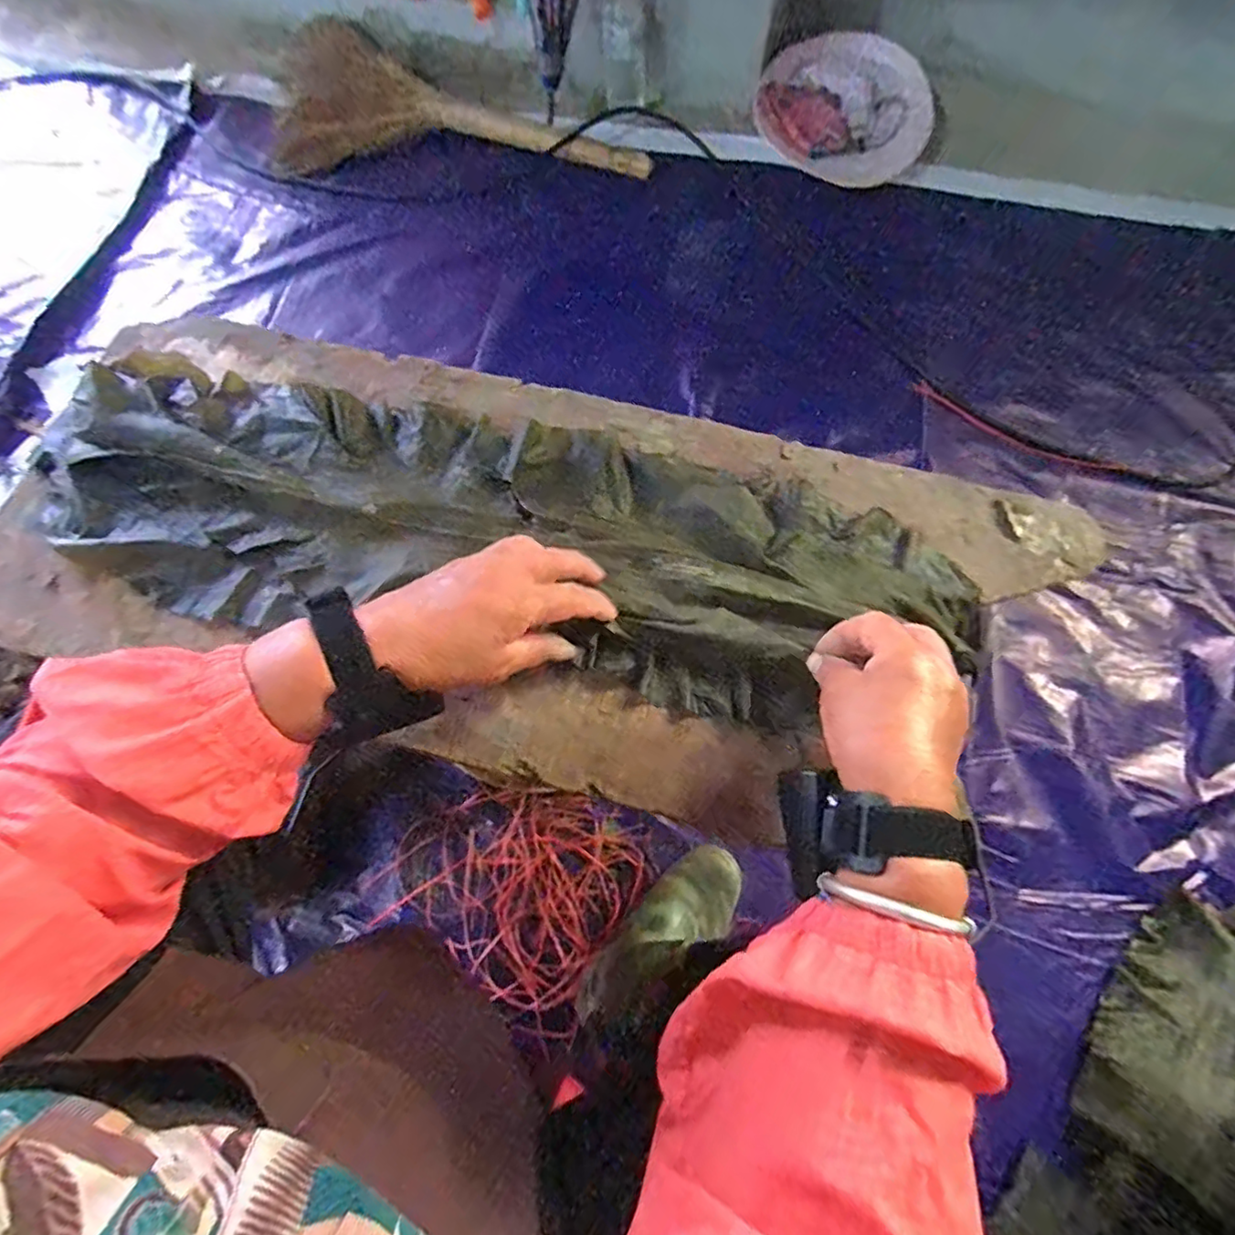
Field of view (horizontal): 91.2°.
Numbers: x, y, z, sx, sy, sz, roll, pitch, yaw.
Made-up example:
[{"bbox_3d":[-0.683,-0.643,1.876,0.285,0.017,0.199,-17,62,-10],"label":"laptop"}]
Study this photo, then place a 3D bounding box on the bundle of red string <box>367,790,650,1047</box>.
[{"bbox_3d":[-0.125,0.317,0.722,0.277,0.032,0.232,21,76,7],"label":"bundle of red string"}]

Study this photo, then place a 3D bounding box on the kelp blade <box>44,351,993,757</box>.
[{"bbox_3d":[-0.079,-0.056,0.431,0.659,0.029,0.189,11,75,3],"label":"kelp blade"}]

